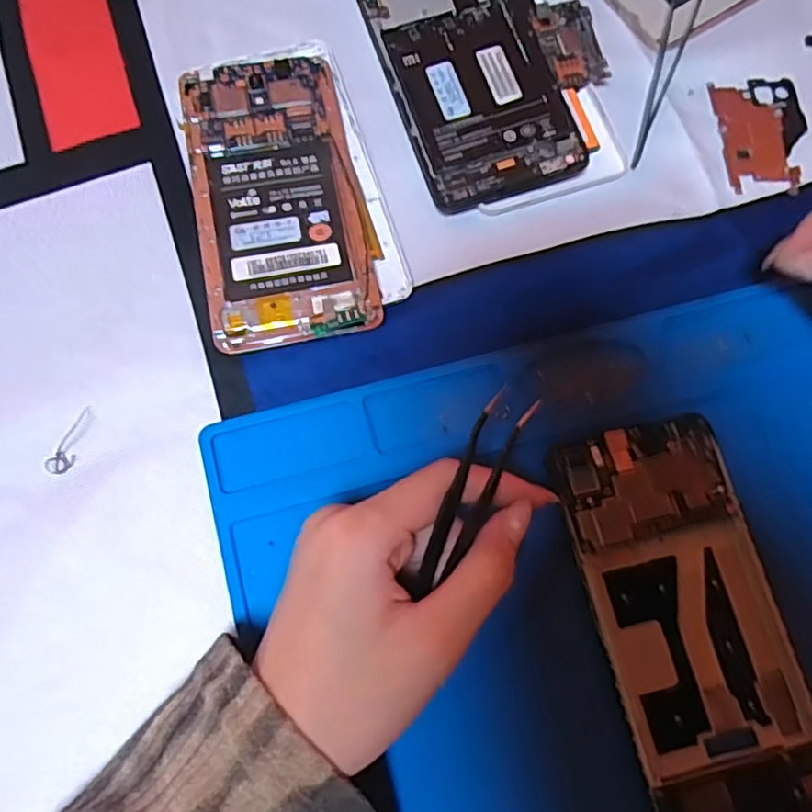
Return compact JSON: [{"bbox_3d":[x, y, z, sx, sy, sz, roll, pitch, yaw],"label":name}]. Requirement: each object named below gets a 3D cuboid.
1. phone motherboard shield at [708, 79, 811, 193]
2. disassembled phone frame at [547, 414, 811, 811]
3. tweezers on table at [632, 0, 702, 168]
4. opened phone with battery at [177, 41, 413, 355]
[{"bbox_3d":[0.174,-0.133,0.317,0.043,0.004,0.062,-4,75,-2],"label":"phone motherboard shield"},{"bbox_3d":[0.110,0.082,0.252,0.070,0.010,0.151,-13,76,-5],"label":"disassembled phone frame"},{"bbox_3d":[0.130,-0.174,0.323,0.014,0.005,0.126,22,76,4],"label":"tweezers on table"},{"bbox_3d":[-0.052,-0.099,0.293,0.084,0.012,0.149,-12,76,-4],"label":"opened phone with battery"}]

